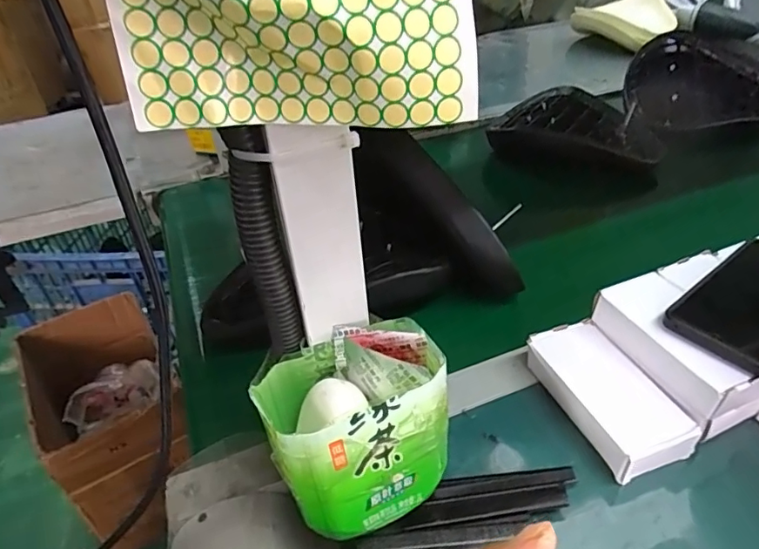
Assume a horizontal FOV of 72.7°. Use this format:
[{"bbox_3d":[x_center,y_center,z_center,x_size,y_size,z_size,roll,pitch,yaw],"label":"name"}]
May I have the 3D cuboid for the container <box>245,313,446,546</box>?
[{"bbox_3d":[-0.014,0.089,0.312,0.109,0.094,0.083,-14,38,-13],"label":"container"}]

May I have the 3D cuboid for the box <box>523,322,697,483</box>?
[{"bbox_3d":[0.181,0.093,0.410,0.076,0.033,0.124,-14,38,-13],"label":"box"}]

